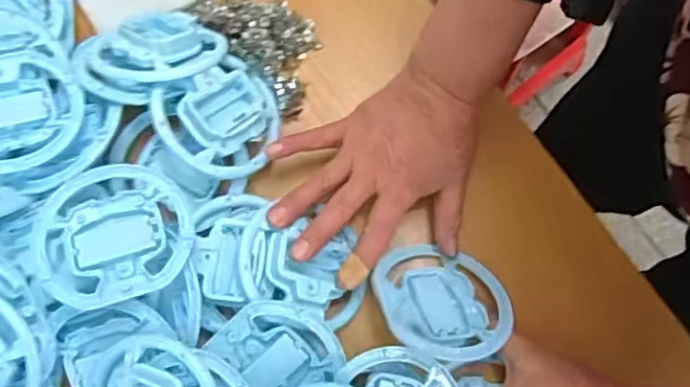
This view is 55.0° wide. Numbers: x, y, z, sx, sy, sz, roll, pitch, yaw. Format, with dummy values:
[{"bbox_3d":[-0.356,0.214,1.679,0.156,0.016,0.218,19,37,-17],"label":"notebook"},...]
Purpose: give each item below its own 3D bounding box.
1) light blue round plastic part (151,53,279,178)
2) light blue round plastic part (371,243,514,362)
[{"bbox_3d":[-0.092,-0.057,0.512,0.100,0.025,0.085,-35,99,-34],"label":"light blue round plastic part"},{"bbox_3d":[0.070,0.082,0.492,0.102,0.015,0.097,9,42,-8],"label":"light blue round plastic part"}]

